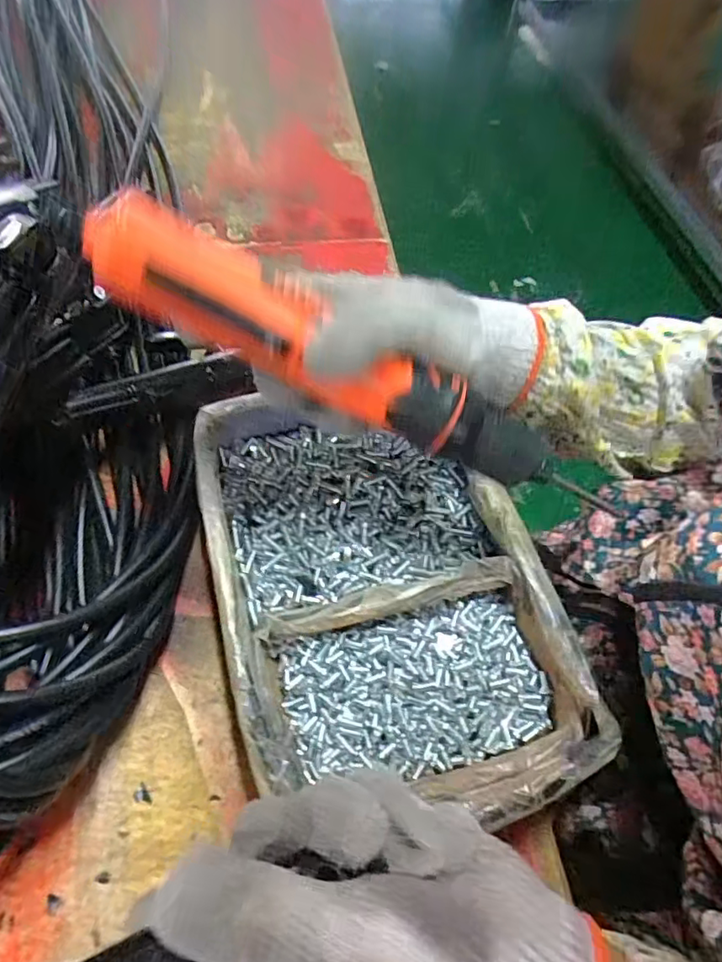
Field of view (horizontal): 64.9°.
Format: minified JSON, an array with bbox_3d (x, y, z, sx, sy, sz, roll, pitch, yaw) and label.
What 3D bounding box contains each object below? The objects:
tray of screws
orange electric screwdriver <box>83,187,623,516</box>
[{"bbox_3d":[0.010,0.056,0.323,0.177,0.050,0.235,-9,62,-11],"label":"tray of screws"},{"bbox_3d":[0.005,-0.051,0.264,0.252,0.030,0.036,25,61,-17],"label":"orange electric screwdriver"}]

